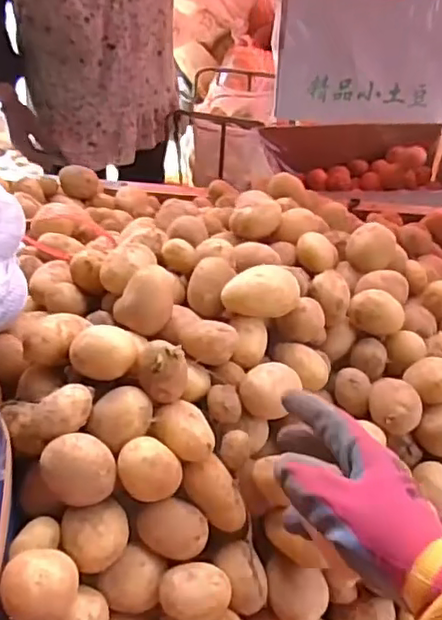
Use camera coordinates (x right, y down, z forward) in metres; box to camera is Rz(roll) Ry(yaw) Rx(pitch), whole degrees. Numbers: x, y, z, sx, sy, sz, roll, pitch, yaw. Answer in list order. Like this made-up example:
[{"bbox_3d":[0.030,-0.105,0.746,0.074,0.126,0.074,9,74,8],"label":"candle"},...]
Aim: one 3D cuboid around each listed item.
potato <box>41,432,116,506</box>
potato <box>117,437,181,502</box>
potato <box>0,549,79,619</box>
[{"bbox_3d":[-0.098,0.109,0.422,0.046,0.039,0.033,-6,44,-8],"label":"potato"},{"bbox_3d":[-0.051,0.113,0.437,0.042,0.032,0.033,-17,47,-18],"label":"potato"},{"bbox_3d":[-0.114,0.173,0.384,0.045,0.033,0.036,-18,47,-18],"label":"potato"}]

